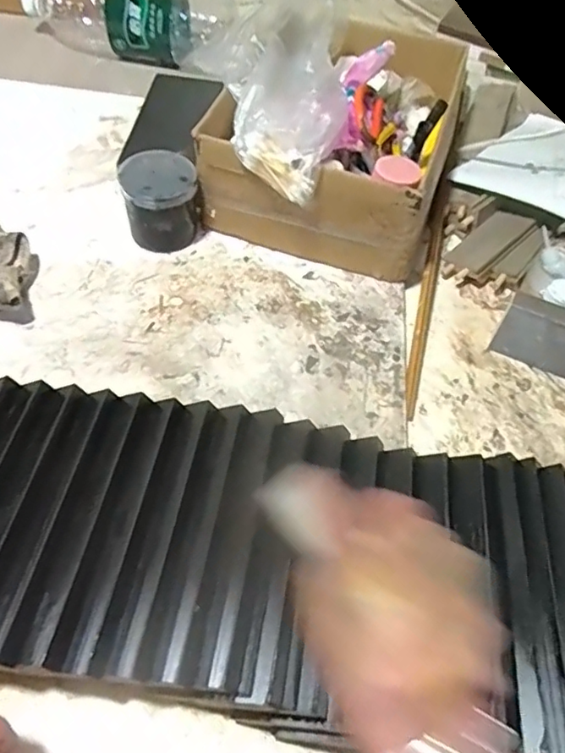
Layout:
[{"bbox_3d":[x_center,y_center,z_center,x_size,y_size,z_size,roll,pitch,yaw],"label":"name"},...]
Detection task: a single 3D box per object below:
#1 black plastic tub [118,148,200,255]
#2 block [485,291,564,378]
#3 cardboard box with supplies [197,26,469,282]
[{"bbox_3d":[-0.135,-0.194,0.639,0.077,0.079,0.083,3,55,-4],"label":"black plastic tub"},{"bbox_3d":[0.275,-0.041,0.593,0.097,0.071,0.036,20,56,9],"label":"block"},{"bbox_3d":[0.075,-0.312,0.707,0.254,0.152,0.352,16,55,6],"label":"cardboard box with supplies"}]

